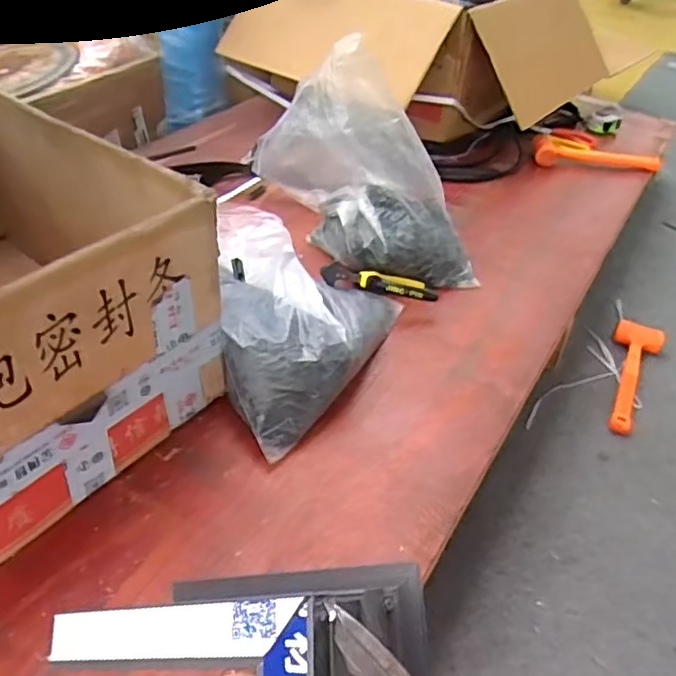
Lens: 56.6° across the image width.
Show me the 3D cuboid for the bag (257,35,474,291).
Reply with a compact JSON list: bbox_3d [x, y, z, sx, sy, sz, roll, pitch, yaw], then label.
[{"bbox_3d":[0.050,-0.272,0.994,0.183,0.268,0.384,-21,48,-28],"label":"bag"}]

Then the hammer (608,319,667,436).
[{"bbox_3d":[0.497,0.060,1.070,0.080,0.035,0.277,23,44,19],"label":"hammer"}]

